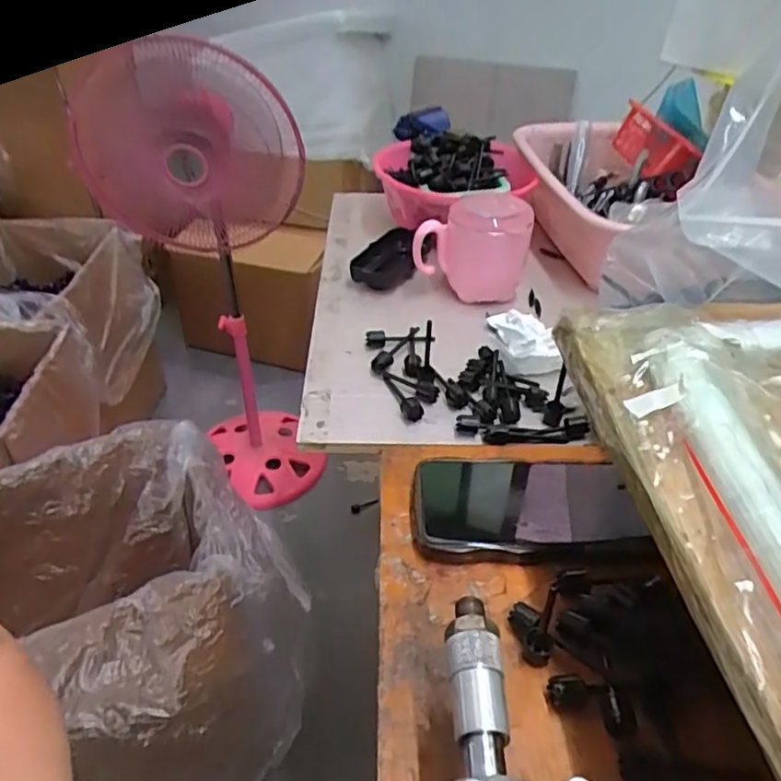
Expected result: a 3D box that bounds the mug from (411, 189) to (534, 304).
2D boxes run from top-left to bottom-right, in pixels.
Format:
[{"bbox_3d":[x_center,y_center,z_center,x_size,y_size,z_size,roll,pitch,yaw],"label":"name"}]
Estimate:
[{"bbox_3d":[0.082,-0.154,0.640,0.106,0.090,0.089,7,39,7],"label":"mug"}]

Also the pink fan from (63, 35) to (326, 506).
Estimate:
[{"bbox_3d":[-0.325,-0.164,1.183,0.340,0.851,0.258,-10,40,-14],"label":"pink fan"}]

